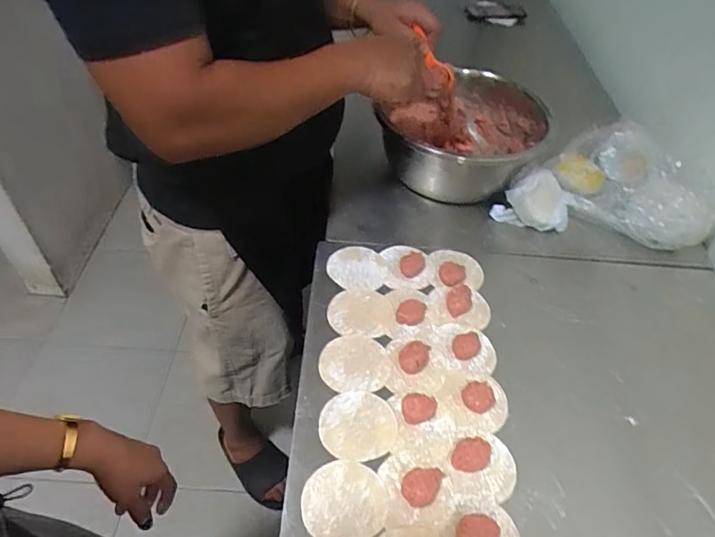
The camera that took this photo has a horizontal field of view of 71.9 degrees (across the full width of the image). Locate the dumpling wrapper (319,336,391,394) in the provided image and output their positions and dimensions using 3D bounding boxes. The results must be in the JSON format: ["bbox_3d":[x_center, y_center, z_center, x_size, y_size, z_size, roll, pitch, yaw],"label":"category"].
[{"bbox_3d":[-0.003,0.115,0.603,0.083,0.004,0.076,4,51,-5],"label":"dumpling wrapper"}]

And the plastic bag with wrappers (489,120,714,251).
[{"bbox_3d":[0.392,-0.137,0.801,0.323,0.113,0.152,8,48,3],"label":"plastic bag with wrappers"}]

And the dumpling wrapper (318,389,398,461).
[{"bbox_3d":[0.001,0.174,0.551,0.085,0.005,0.078,2,48,-2],"label":"dumpling wrapper"}]

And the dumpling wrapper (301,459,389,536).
[{"bbox_3d":[-0.012,0.232,0.497,0.084,0.004,0.073,2,50,-5],"label":"dumpling wrapper"}]

